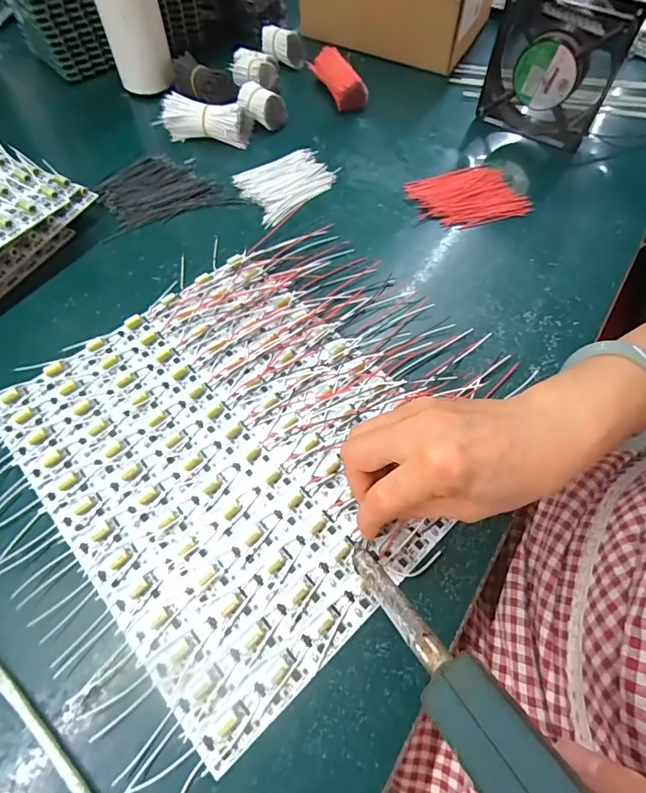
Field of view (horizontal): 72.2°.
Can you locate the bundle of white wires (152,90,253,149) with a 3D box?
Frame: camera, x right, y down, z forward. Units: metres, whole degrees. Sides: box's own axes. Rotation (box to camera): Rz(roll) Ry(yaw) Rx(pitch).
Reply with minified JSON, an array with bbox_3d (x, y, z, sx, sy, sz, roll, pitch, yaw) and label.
[{"bbox_3d":[-0.127,-0.299,0.480,0.094,0.034,0.032,9,62,4],"label":"bundle of white wires"}]

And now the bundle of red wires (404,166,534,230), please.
[{"bbox_3d":[0.146,-0.203,0.446,0.112,0.011,0.078,-12,63,-8],"label":"bundle of red wires"}]

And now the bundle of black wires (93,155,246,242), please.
[{"bbox_3d":[-0.164,-0.215,0.452,0.121,0.008,0.100,-22,65,-12],"label":"bundle of black wires"}]

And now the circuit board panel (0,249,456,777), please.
[{"bbox_3d":[-0.062,0.030,0.315,0.242,0.009,0.283,-39,69,-20],"label":"circuit board panel"}]

